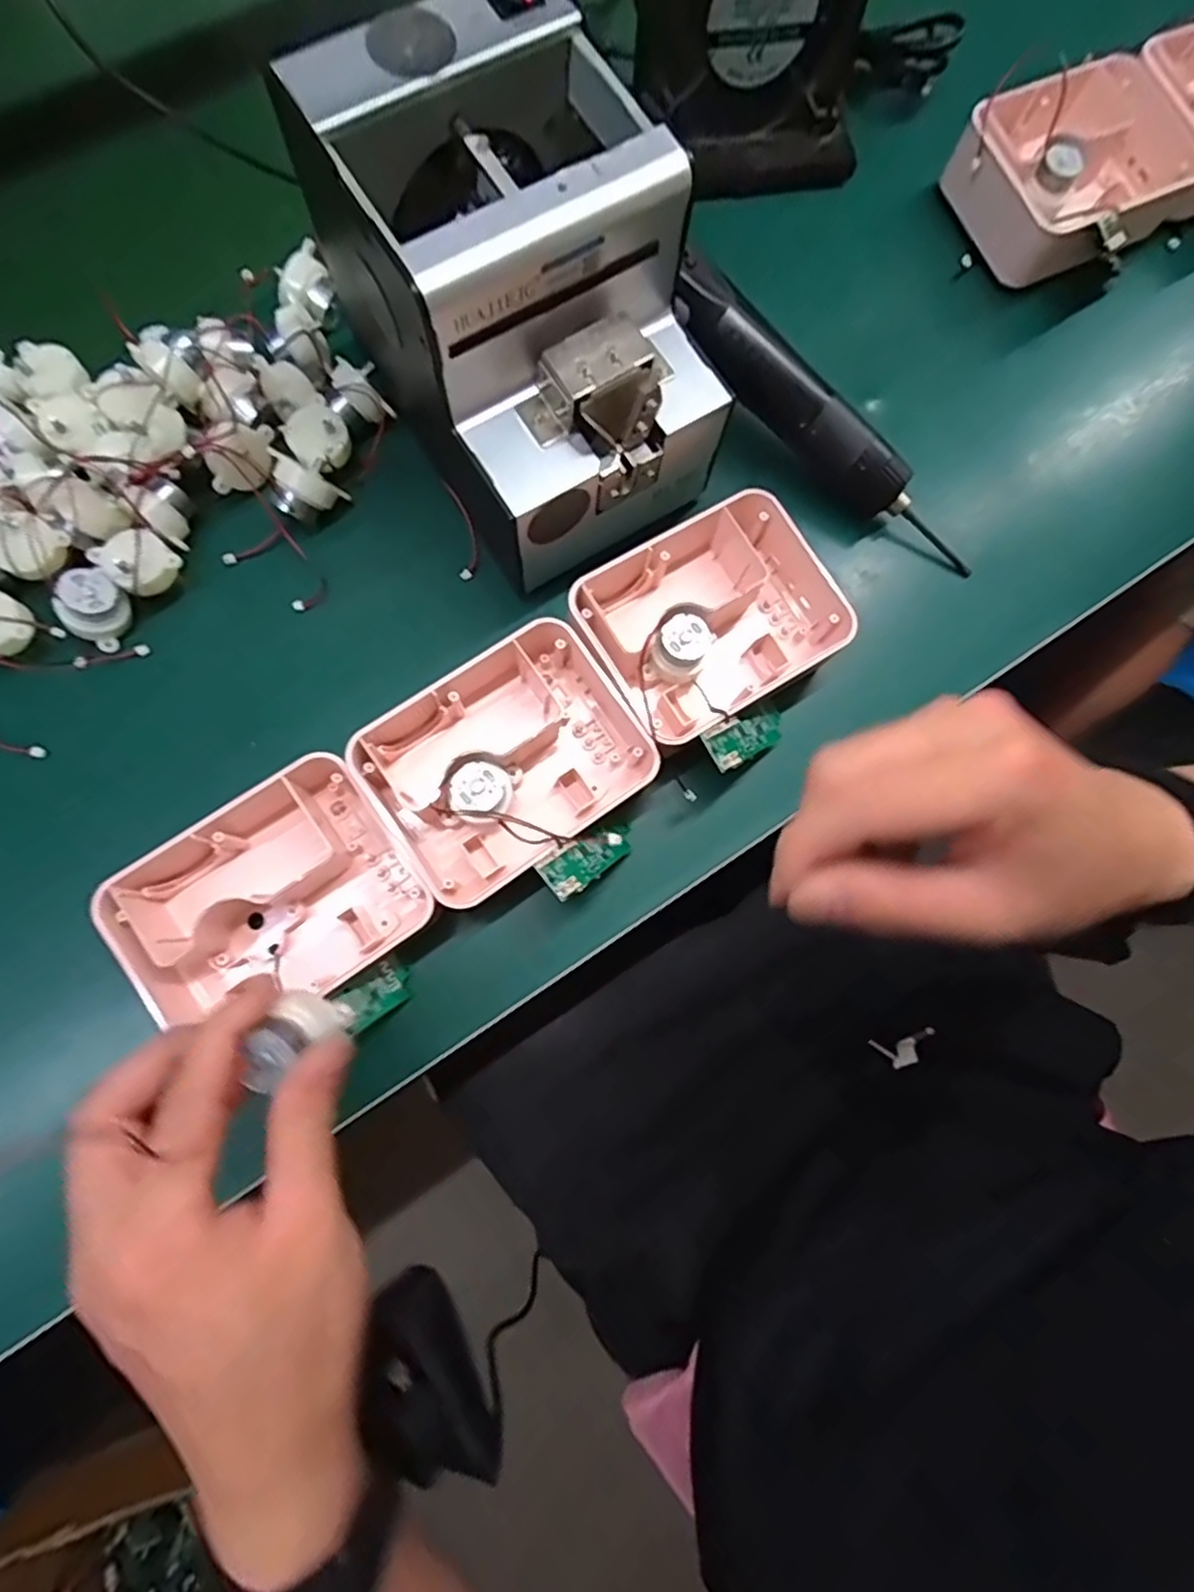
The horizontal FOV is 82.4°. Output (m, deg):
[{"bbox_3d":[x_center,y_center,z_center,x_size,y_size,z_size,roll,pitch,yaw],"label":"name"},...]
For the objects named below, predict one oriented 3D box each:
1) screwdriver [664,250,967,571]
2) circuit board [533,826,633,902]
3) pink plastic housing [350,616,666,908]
[{"bbox_3d":[0.127,-0.205,0.380,0.218,0.029,0.031,39,79,-12],"label":"screwdriver"},{"bbox_3d":[-0.003,0.030,0.339,0.022,0.007,0.063,51,39,10],"label":"circuit board"},{"bbox_3d":[-0.046,-0.024,0.346,0.134,0.042,0.104,-35,80,-8],"label":"pink plastic housing"}]

